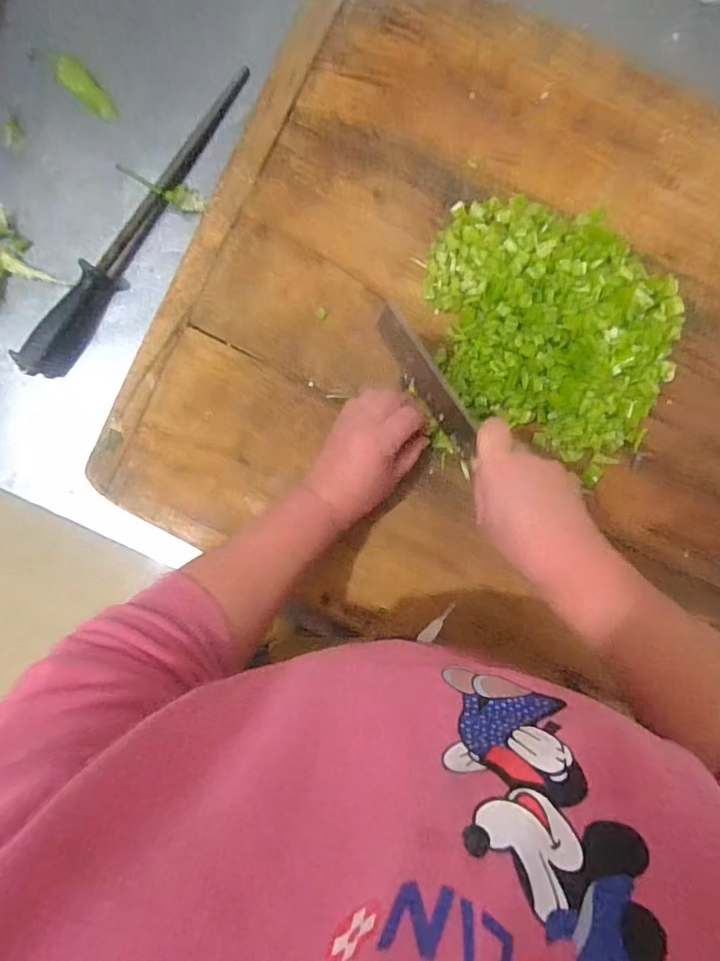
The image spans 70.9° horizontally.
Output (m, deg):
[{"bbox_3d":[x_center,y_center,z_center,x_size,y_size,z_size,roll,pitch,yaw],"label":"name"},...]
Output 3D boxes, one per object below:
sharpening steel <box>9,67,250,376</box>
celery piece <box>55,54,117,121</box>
[{"bbox_3d":[-0.231,-0.266,0.521,0.029,0.036,0.375,36,93,1],"label":"sharpening steel"},{"bbox_3d":[-0.290,-0.416,0.533,0.076,0.014,0.029,42,93,1],"label":"celery piece"}]

